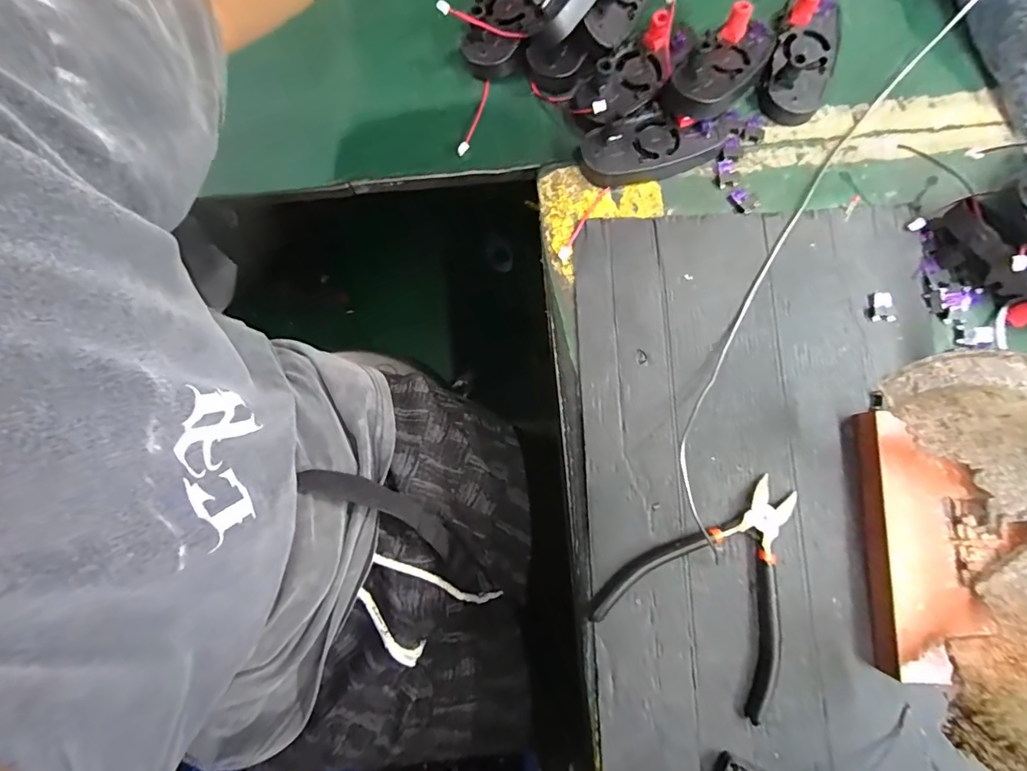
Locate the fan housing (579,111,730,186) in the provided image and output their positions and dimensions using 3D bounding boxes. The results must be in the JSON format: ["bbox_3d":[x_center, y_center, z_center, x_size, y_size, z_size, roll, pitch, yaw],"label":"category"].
[{"bbox_3d":[0.109,-0.188,0.384,0.114,0.023,0.046,-12,80,0],"label":"fan housing"}]

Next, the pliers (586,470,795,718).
[{"bbox_3d":[0.136,0.125,0.336,0.121,0.012,0.140,27,82,6],"label":"pliers"}]

